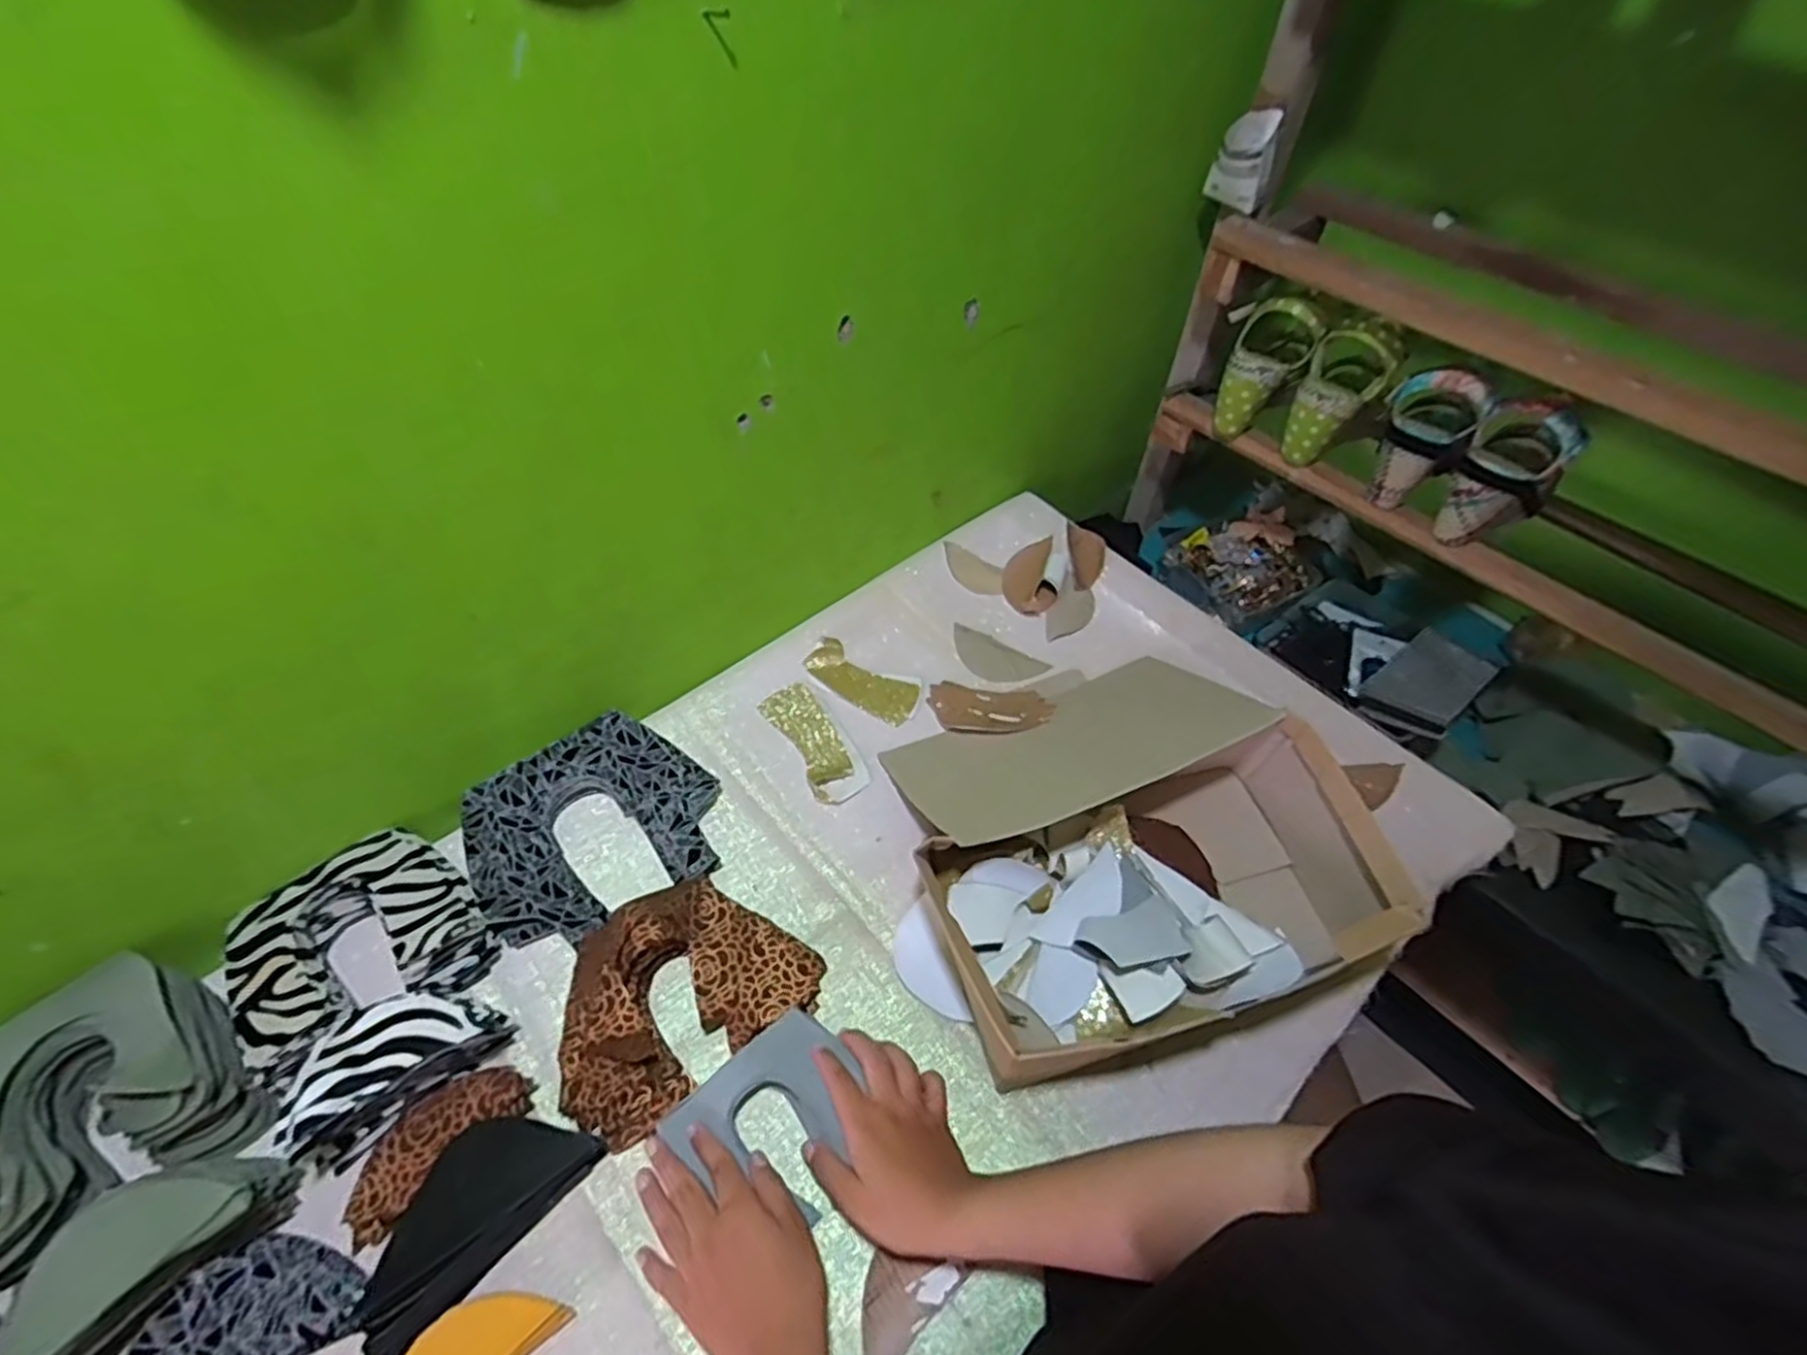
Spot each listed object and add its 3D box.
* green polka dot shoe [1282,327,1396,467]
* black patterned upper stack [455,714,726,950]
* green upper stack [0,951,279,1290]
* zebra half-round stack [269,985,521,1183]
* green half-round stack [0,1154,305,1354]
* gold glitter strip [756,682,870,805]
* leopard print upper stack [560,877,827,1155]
[{"bbox_3d":[0.455,-0.292,0.798,0.078,0.125,0.088,26,54,17],"label":"green polka dot shoe"},{"bbox_3d":[-0.261,0.127,0.650,0.192,0.038,0.176,-28,58,-24],"label":"black patterned upper stack"},{"bbox_3d":[-0.529,0.273,0.492,0.158,0.051,0.141,-32,60,-26],"label":"green upper stack"},{"bbox_3d":[-0.345,0.256,0.506,0.131,0.064,0.053,-31,59,-25],"label":"zebra half-round stack"},{"bbox_3d":[-0.437,0.329,0.437,0.058,0.059,0.125,38,58,24],"label":"green half-round stack"},{"bbox_3d":[-0.085,0.060,0.727,0.054,0.008,0.133,-26,57,-22],"label":"gold glitter strip"},{"bbox_3d":[-0.170,0.231,0.566,0.184,0.047,0.133,-31,59,-25],"label":"leopard print upper stack"}]

